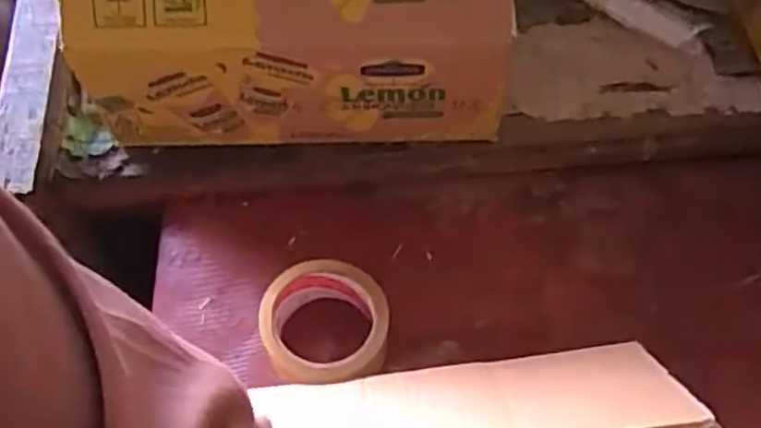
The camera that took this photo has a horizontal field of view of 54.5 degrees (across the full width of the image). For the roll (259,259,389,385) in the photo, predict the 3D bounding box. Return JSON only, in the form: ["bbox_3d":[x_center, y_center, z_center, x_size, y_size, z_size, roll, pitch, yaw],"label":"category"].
[{"bbox_3d":[-0.043,0.089,0.576,0.095,0.061,0.094,0,62,1],"label":"roll"}]

